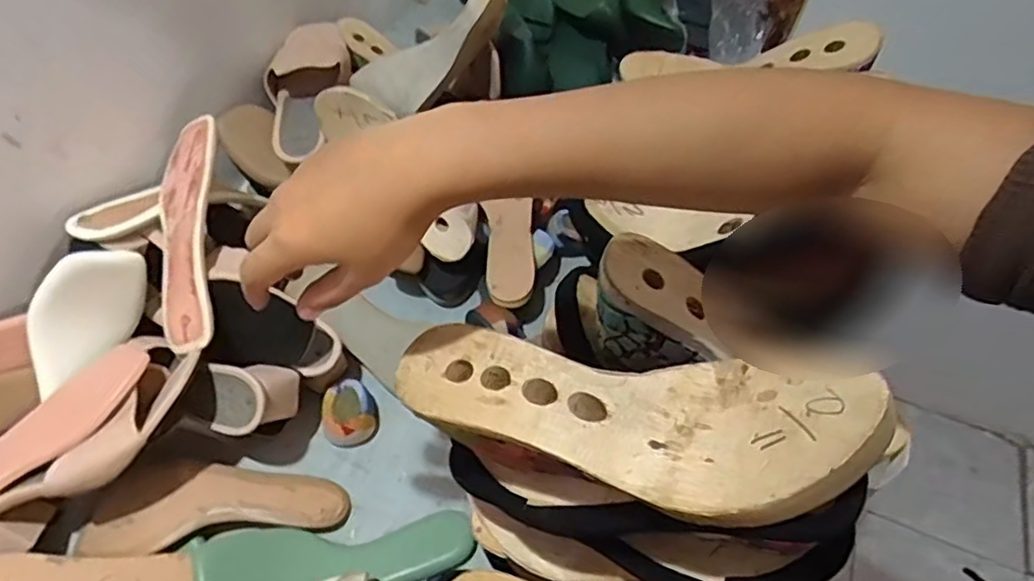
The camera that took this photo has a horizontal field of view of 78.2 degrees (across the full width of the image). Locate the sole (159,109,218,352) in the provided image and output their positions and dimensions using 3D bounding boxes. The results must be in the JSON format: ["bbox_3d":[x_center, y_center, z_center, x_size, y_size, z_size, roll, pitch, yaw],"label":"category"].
[{"bbox_3d":[-0.313,-0.059,0.605,0.075,0.023,0.237,-19,72,25],"label":"sole"}]

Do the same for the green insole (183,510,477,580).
[{"bbox_3d":[-0.160,0.240,0.556,0.241,0.042,0.084,-3,55,-6],"label":"green insole"}]

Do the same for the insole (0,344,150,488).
[{"bbox_3d":[-0.424,0.135,0.537,0.075,0.034,0.239,31,59,18],"label":"insole"}]

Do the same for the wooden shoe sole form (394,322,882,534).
[{"bbox_3d":[0.049,0.057,0.327,0.238,0.049,0.082,8,54,18],"label":"wooden shoe sole form"}]

